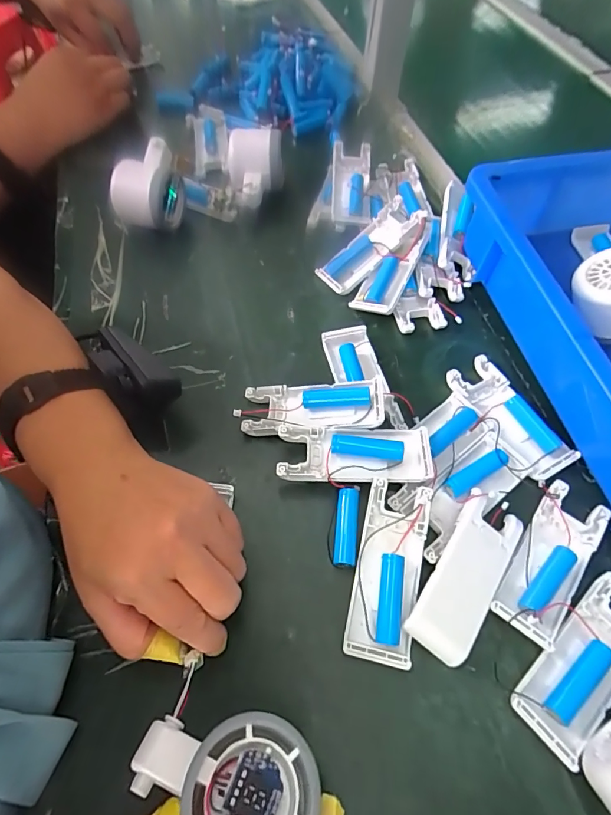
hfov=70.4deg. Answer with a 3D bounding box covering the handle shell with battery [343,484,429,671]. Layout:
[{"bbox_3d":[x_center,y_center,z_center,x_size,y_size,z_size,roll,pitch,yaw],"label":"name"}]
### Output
[{"bbox_3d":[0.052,0.102,0.272,0.039,0.026,0.101,11,60,7],"label":"handle shell with battery"}]

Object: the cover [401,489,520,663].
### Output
[{"bbox_3d":[0.101,0.104,0.274,0.040,0.014,0.101,36,68,5],"label":"cover"}]

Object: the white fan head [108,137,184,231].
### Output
[{"bbox_3d":[-0.157,-0.220,0.442,0.057,0.057,0.069,13,60,7],"label":"white fan head"}]

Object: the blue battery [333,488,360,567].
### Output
[{"bbox_3d":[0.028,0.081,0.293,0.015,0.014,0.054,6,60,4],"label":"blue battery"}]

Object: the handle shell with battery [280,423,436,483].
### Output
[{"bbox_3d":[0.035,0.033,0.305,0.106,0.019,0.041,2,59,1],"label":"handle shell with battery"}]

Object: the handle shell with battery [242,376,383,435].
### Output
[{"bbox_3d":[0.005,0.000,0.328,0.102,0.029,0.038,1,59,1],"label":"handle shell with battery"}]

